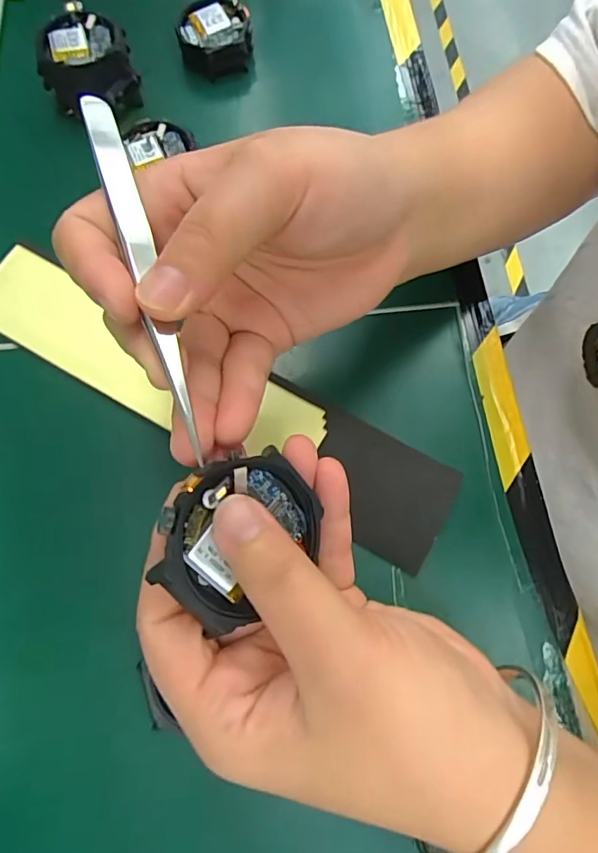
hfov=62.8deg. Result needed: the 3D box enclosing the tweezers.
[{"bbox_3d":[-0.049,-0.052,0.154,0.010,0.009,0.126,-18,75,-6],"label":"tweezers"}]

